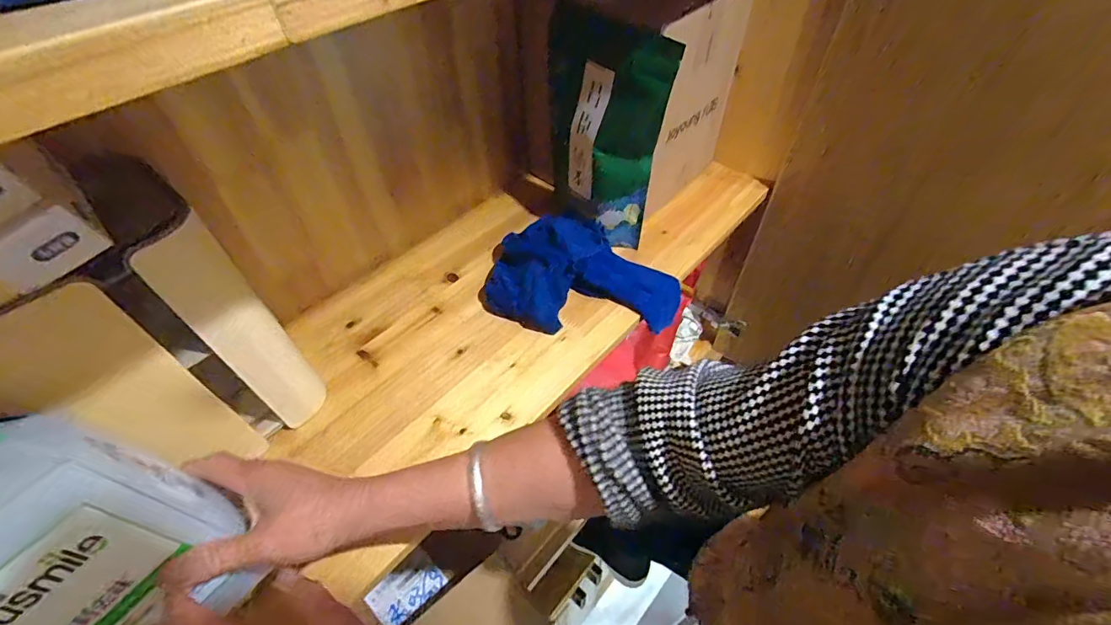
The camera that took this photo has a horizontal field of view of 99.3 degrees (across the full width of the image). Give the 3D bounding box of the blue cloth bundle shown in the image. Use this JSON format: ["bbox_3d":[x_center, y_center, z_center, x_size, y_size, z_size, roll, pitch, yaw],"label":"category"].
[{"bbox_3d":[0.031,-0.050,0.558,0.229,0.044,0.166,7,51,9],"label":"blue cloth bundle"}]

